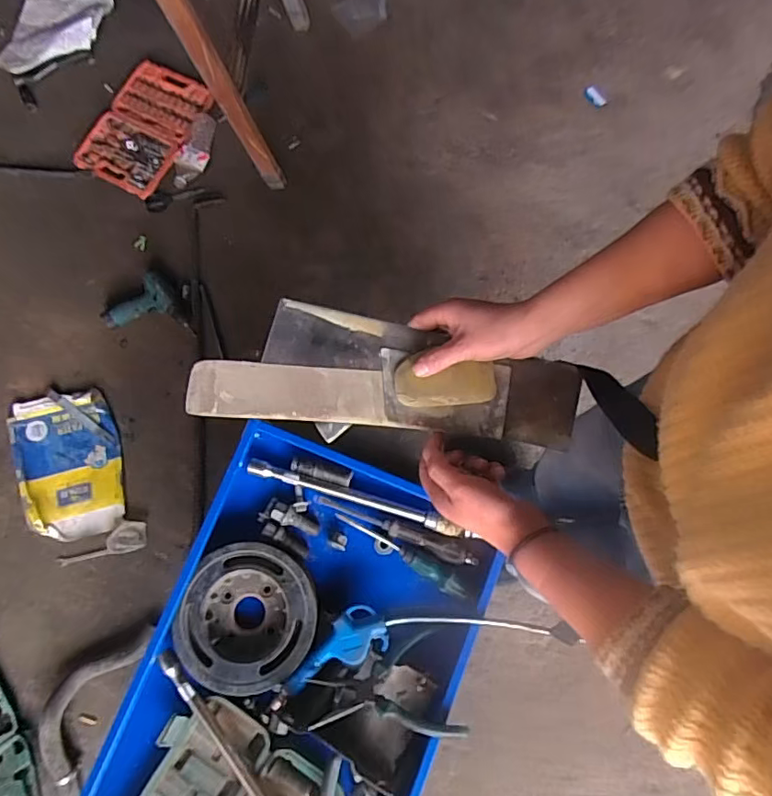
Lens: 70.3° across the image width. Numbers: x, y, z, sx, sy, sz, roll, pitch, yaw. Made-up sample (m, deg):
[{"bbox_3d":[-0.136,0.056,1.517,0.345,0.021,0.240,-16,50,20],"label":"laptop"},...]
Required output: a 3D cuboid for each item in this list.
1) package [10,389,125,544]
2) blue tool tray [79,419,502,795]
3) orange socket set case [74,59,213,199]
[{"bbox_3d":[-0.785,0.166,1.354,0.244,0.043,0.355,-11,79,-4],"label":"package"},{"bbox_3d":[-0.128,0.391,0.649,0.363,0.086,0.659,22,78,7],"label":"blue tool tray"},{"bbox_3d":[-0.607,-0.675,1.368,0.216,0.032,0.333,37,92,-4],"label":"orange socket set case"}]

